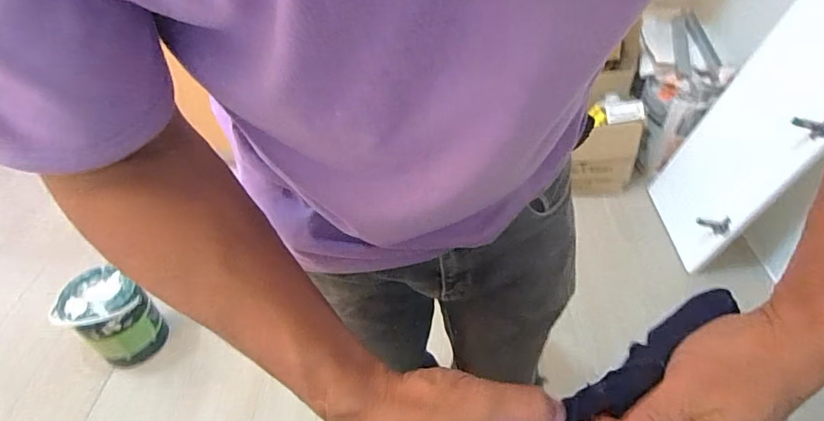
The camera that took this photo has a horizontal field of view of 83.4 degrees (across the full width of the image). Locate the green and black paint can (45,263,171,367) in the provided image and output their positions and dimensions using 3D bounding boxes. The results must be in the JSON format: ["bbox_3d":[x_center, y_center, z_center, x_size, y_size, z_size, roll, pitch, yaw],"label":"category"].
[{"bbox_3d":[-0.756,0.282,1.176,0.180,0.220,0.178,23,49,26],"label":"green and black paint can"}]

